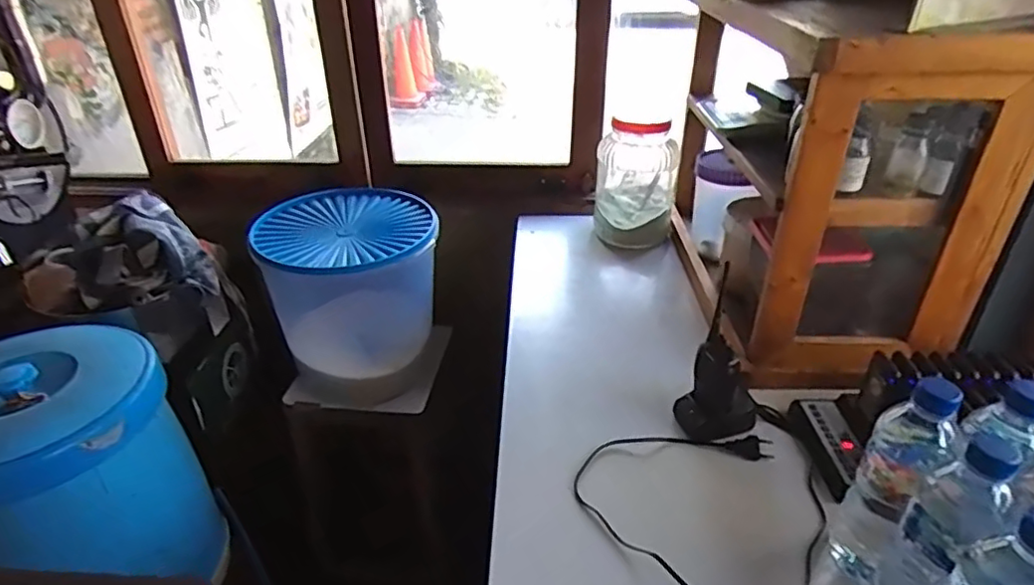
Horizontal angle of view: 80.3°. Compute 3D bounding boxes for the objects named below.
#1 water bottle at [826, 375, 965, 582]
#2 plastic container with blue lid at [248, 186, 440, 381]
[{"bbox_3d":[0.332,0.179,0.549,0.055,0.223,0.061,21,38,30],"label":"water bottle"},{"bbox_3d":[-0.312,-0.021,1.195,0.307,0.267,0.319,-5,33,-7],"label":"plastic container with blue lid"}]

